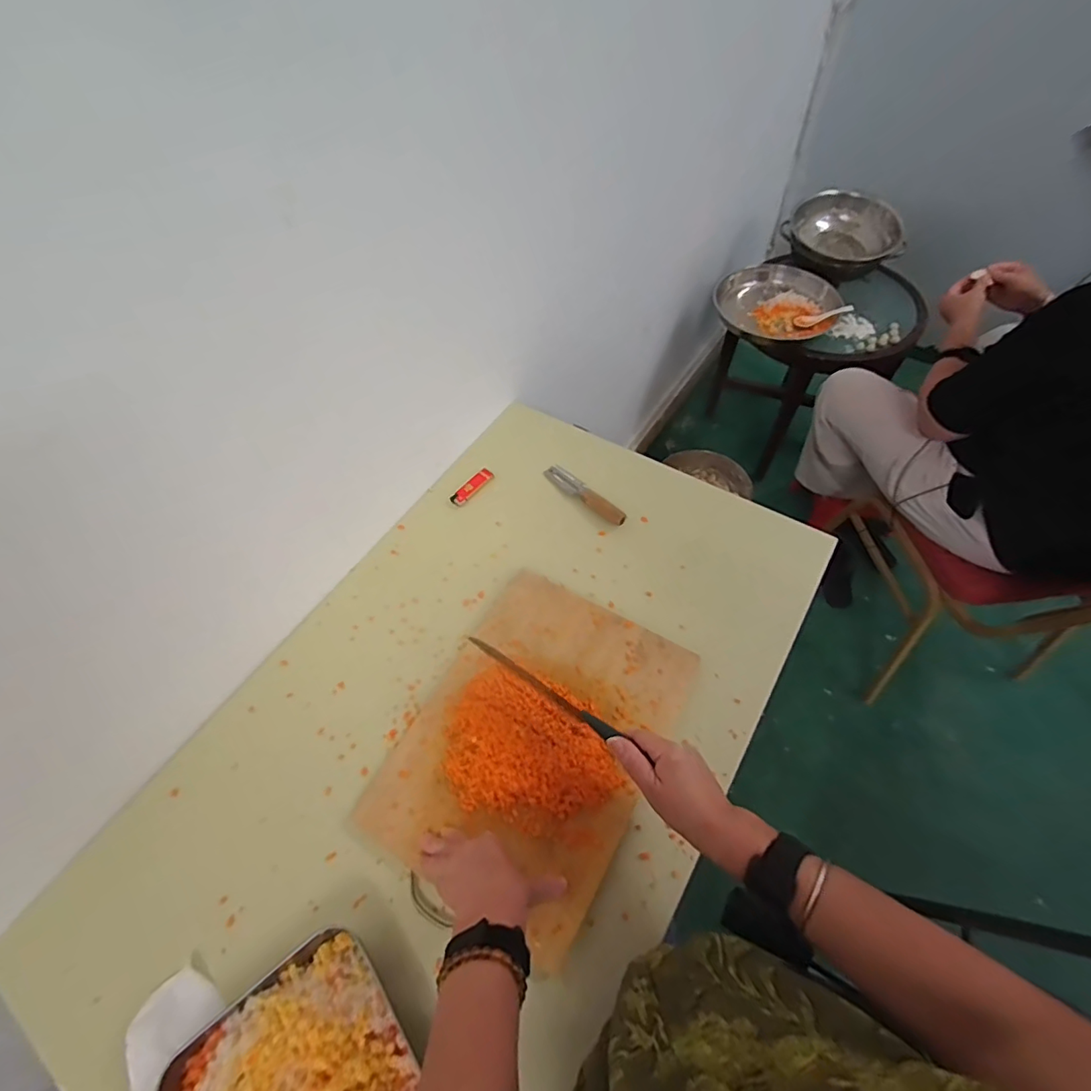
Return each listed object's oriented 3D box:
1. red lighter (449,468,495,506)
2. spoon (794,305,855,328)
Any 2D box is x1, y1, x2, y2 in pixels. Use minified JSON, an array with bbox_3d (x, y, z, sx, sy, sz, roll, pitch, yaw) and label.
[{"bbox_3d":[-0.120,-0.097,0.844,0.081,0.016,0.023,-40,64,-21],"label":"red lighter"},{"bbox_3d":[0.712,-0.589,1.312,0.136,0.017,0.033,-12,55,19],"label":"spoon"}]

